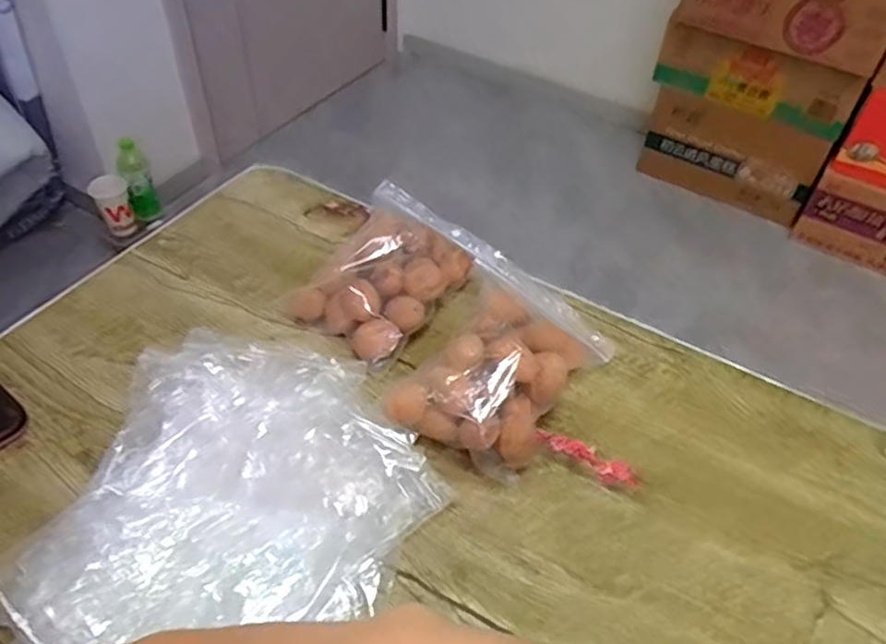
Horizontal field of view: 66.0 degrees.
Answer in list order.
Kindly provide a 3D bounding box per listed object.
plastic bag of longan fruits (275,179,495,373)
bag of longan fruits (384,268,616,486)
[{"bbox_3d":[-0.046,-0.054,0.643,0.130,0.045,0.198,23,50,18],"label":"plastic bag of longan fruits"},{"bbox_3d":[0.053,0.037,0.560,0.105,0.066,0.191,30,52,23],"label":"bag of longan fruits"}]

